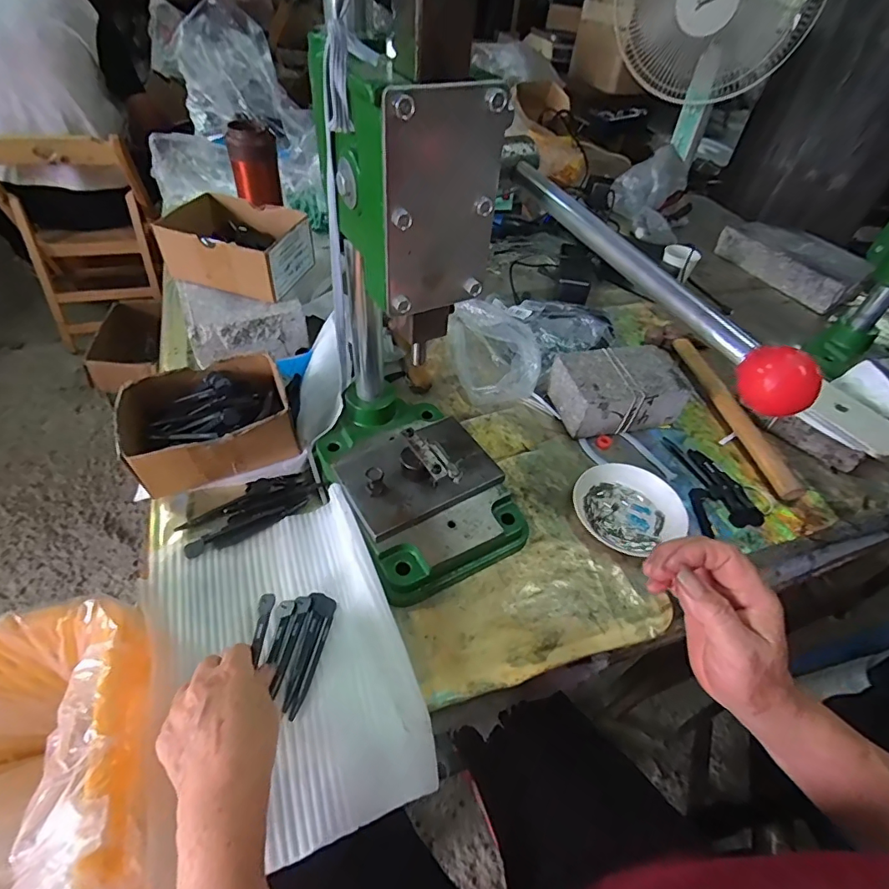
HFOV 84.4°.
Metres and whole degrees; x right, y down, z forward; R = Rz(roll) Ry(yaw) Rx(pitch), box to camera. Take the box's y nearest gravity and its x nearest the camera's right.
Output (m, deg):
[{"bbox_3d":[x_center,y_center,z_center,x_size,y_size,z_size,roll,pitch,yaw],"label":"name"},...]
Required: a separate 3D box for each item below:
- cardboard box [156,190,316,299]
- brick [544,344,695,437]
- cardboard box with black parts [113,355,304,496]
[{"bbox_3d":[-0.268,-0.264,0.652,0.163,0.073,0.125,12,47,5],"label":"cardboard box"},{"bbox_3d":[0.223,-0.070,0.635,0.149,0.064,0.106,-6,48,-12],"label":"brick"},{"bbox_3d":[-0.254,-0.022,0.544,0.160,0.076,0.132,-12,50,-17],"label":"cardboard box with black parts"}]

